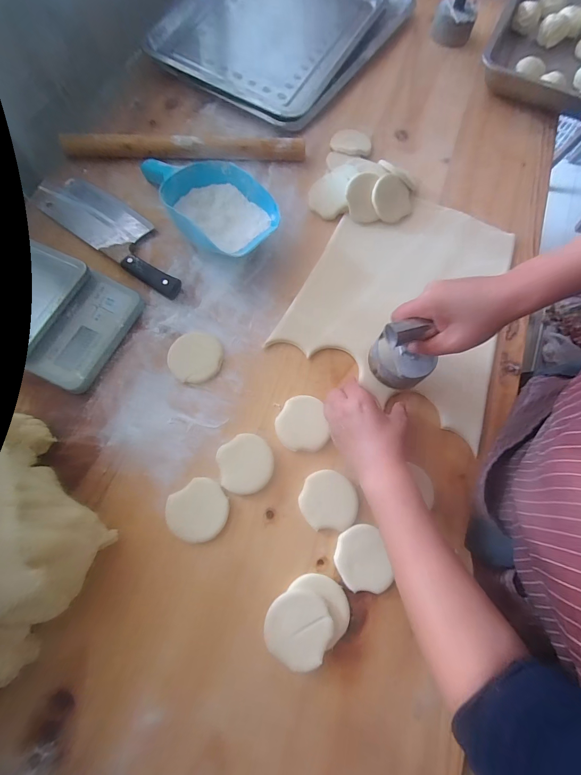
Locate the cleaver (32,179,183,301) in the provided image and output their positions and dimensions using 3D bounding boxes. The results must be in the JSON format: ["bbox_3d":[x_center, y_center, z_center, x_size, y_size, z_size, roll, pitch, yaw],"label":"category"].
[{"bbox_3d":[-0.270,-0.245,0.520,0.306,0.020,0.085,37,75,9],"label":"cleaver"}]

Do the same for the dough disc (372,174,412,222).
[{"bbox_3d":[0.154,-0.289,0.526,0.060,0.012,0.063,-4,113,-9],"label":"dough disc"}]

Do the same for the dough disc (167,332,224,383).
[{"bbox_3d":[-0.128,-0.041,0.465,0.070,0.008,0.069,0,72,-1],"label":"dough disc"}]

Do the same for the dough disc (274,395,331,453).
[{"bbox_3d":[0.014,0.046,0.442,0.064,0.007,0.070,0,72,-1],"label":"dough disc"}]

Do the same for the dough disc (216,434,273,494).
[{"bbox_3d":[-0.054,0.093,0.422,0.065,0.007,0.067,0,72,-1],"label":"dough disc"}]

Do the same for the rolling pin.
[{"bbox_3d":[-0.171,-0.391,0.562,0.381,0.033,0.033,-1,72,-2],"label":"rolling pin"}]

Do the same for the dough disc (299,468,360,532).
[{"bbox_3d":[0.047,0.136,0.415,0.068,0.007,0.065,0,72,-1],"label":"dough disc"}]

